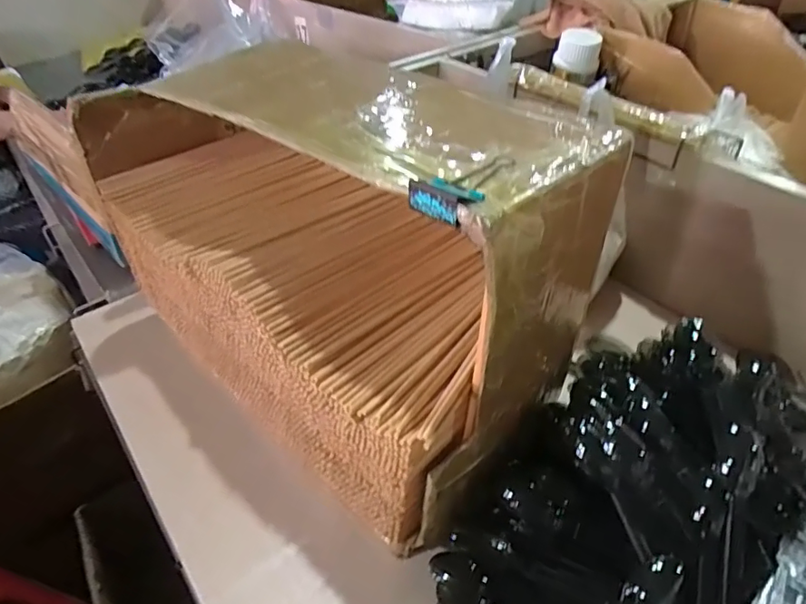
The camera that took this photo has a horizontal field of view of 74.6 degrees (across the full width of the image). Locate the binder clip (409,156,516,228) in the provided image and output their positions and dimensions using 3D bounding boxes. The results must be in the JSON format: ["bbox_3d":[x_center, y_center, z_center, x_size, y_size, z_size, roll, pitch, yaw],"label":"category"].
[{"bbox_3d":[0.043,-0.076,0.333,0.041,0.016,0.076,32,53,33],"label":"binder clip"}]

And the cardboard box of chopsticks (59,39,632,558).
[{"bbox_3d":[-0.090,-0.070,0.543,0.510,0.262,0.265,31,52,33],"label":"cardboard box of chopsticks"}]

